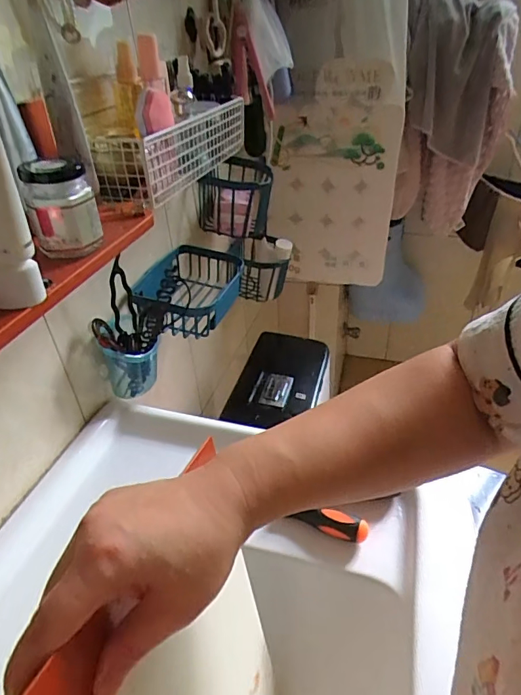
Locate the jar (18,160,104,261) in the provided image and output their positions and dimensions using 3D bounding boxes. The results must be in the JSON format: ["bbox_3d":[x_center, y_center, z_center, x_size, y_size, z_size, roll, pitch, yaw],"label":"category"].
[{"bbox_3d":[-0.158,-0.112,0.375,0.044,0.068,0.045,-3,36,2],"label":"jar"}]

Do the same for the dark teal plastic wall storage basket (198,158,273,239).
[{"bbox_3d":[-0.046,-0.274,0.861,0.135,0.111,0.133,-5,36,-1],"label":"dark teal plastic wall storage basket"}]

